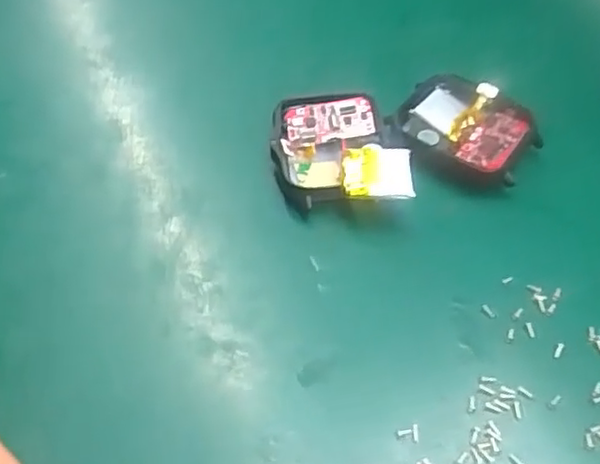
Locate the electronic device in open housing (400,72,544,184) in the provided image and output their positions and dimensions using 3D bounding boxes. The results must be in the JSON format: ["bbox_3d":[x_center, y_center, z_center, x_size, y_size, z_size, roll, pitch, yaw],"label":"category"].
[{"bbox_3d":[0.058,-0.036,0.231,0.044,0.010,0.034,31,59,20],"label":"electronic device in open housing"}]

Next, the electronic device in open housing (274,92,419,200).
[{"bbox_3d":[0.013,-0.027,0.221,0.042,0.014,0.046,-2,54,-2],"label":"electronic device in open housing"}]

